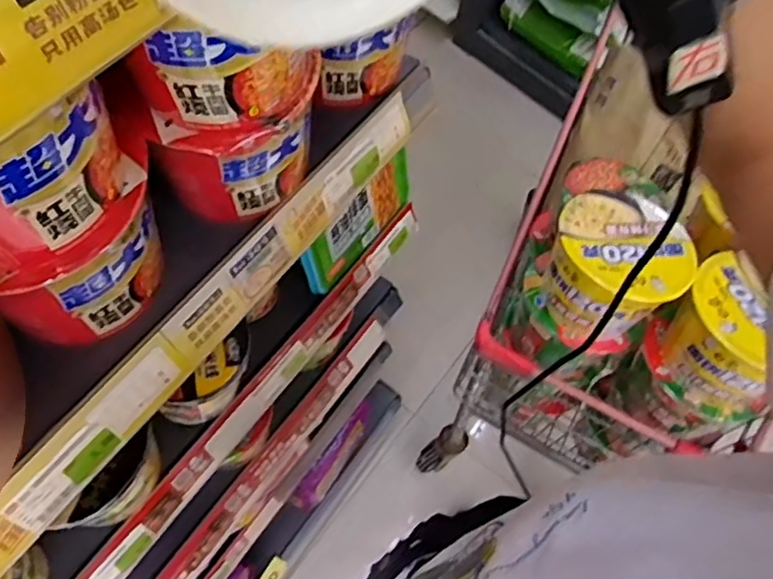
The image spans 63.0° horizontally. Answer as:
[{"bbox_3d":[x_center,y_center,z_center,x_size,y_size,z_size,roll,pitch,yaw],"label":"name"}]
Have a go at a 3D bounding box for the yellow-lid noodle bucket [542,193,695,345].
[{"bbox_3d":[0.251,-0.029,0.699,0.139,0.104,0.141,1,62,-2],"label":"yellow-lid noodle bucket"}]

